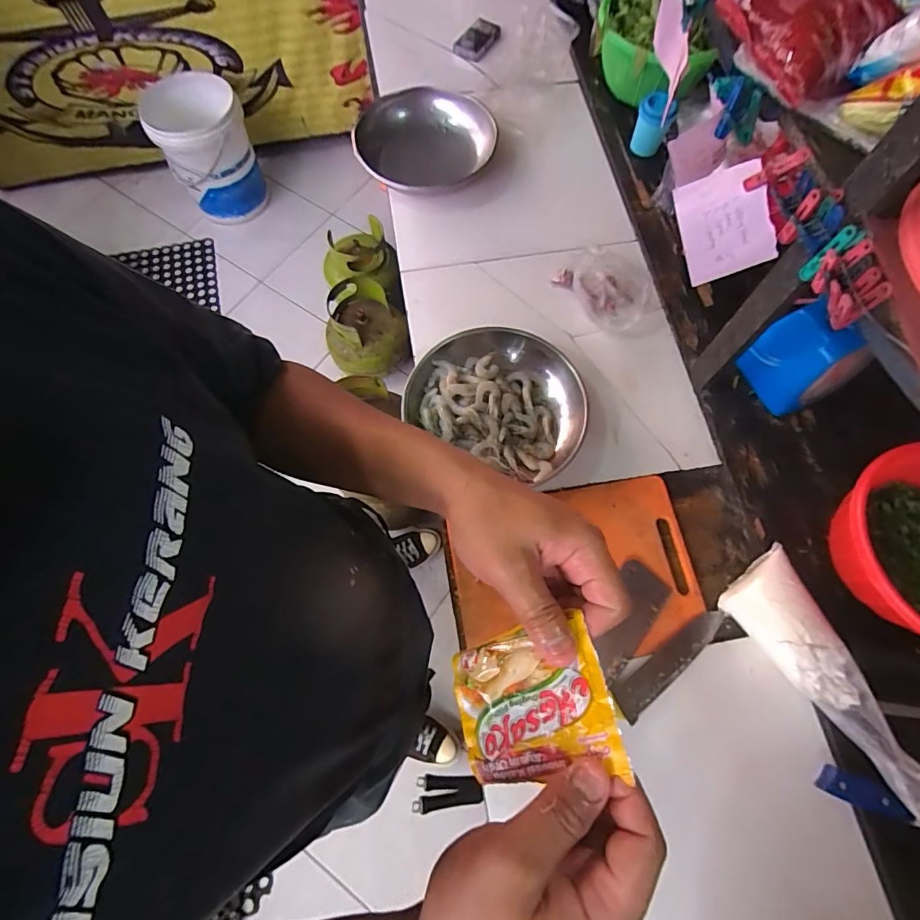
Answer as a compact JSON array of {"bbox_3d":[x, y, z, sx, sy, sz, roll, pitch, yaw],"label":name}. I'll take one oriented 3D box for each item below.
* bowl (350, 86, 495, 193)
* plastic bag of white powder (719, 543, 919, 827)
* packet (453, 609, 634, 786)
[{"bbox_3d":[-0.064,-0.555,0.840,0.229,0.065,0.228,0,70,0],"label":"bowl"},{"bbox_3d":[0.409,0.238,0.522,0.087,0.081,0.278,-19,54,-7],"label":"plastic bag of white powder"},{"bbox_3d":[0.039,0.134,0.261,0.085,0.007,0.072,-23,60,19],"label":"packet"}]

